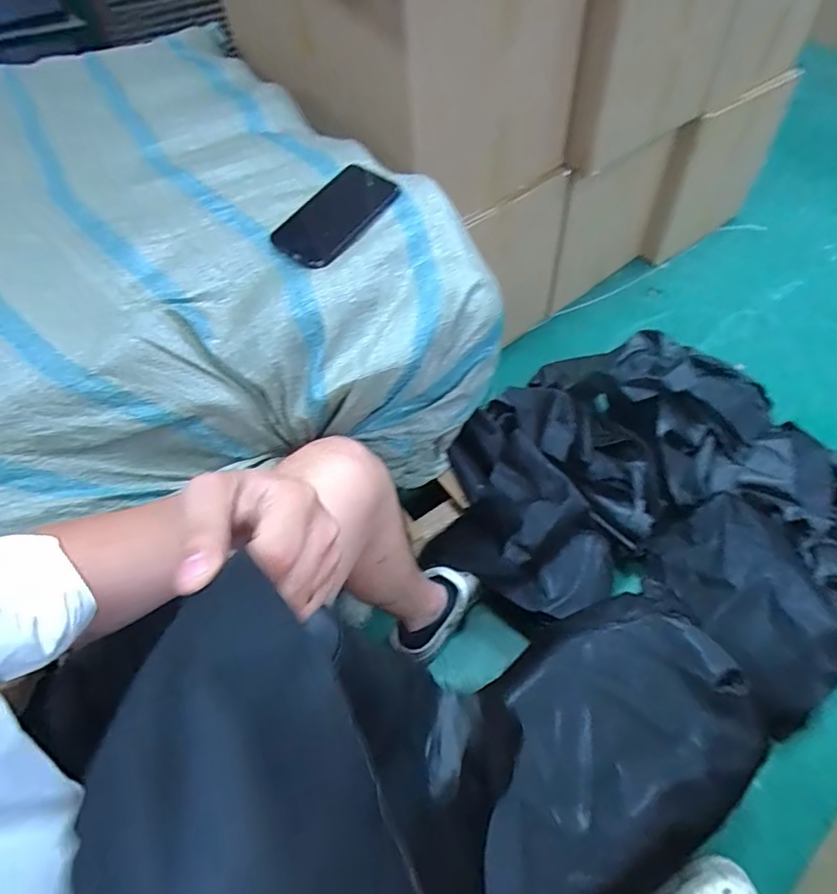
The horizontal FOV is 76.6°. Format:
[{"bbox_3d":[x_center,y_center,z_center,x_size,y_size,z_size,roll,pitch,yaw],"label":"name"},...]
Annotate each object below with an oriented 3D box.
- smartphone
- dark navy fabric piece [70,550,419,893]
[{"bbox_3d":[-0.094,-0.266,0.608,0.083,0.008,0.151,30,71,14],"label":"smartphone"},{"bbox_3d":[-0.068,0.157,0.195,0.121,0.070,0.201,-20,54,-11],"label":"dark navy fabric piece"}]

